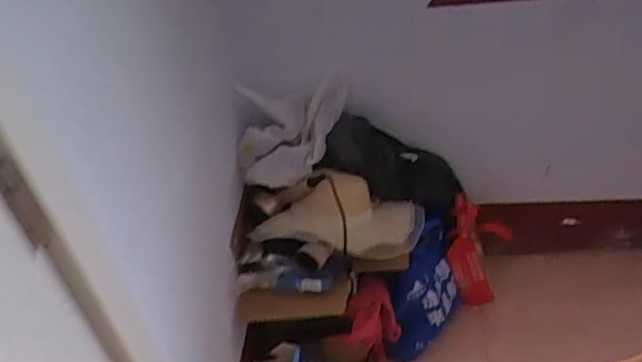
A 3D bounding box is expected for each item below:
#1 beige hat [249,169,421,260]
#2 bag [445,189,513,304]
[{"bbox_3d":[0.061,0.092,1.374,0.416,0.153,0.201,5,34,-16],"label":"beige hat"},{"bbox_3d":[0.433,0.200,1.581,0.153,0.275,0.178,8,44,17],"label":"bag"}]

